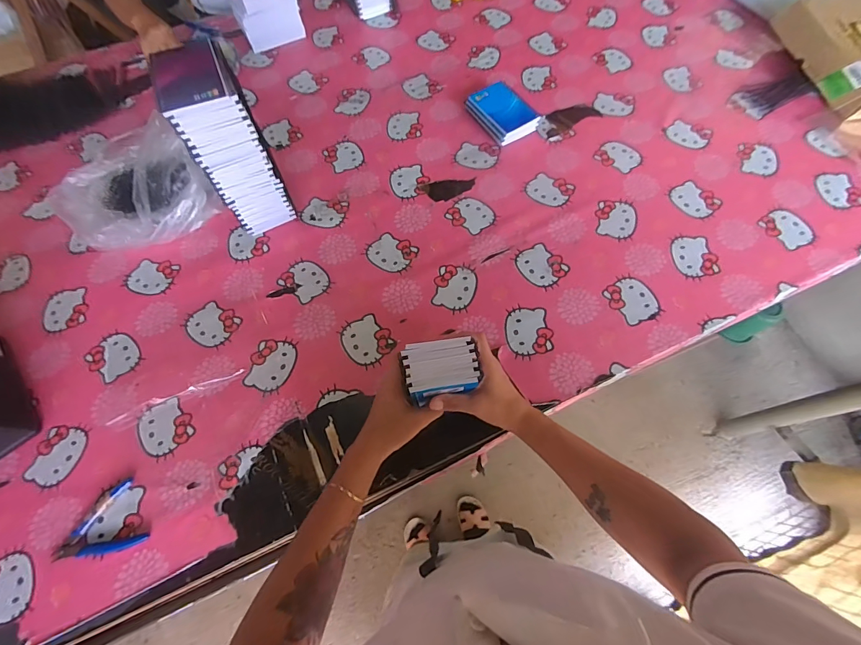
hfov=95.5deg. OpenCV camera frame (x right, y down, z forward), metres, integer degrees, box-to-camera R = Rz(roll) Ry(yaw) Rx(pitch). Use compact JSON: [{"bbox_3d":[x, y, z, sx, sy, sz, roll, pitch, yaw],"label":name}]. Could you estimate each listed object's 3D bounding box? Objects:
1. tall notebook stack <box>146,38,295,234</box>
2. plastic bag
[{"bbox_3d":[-0.315,-0.275,0.629,0.099,0.262,0.131,-24,66,-8],"label":"tall notebook stack"},{"bbox_3d":[-0.529,-0.239,0.702,0.225,0.101,0.233,-30,67,-10],"label":"plastic bag"}]

